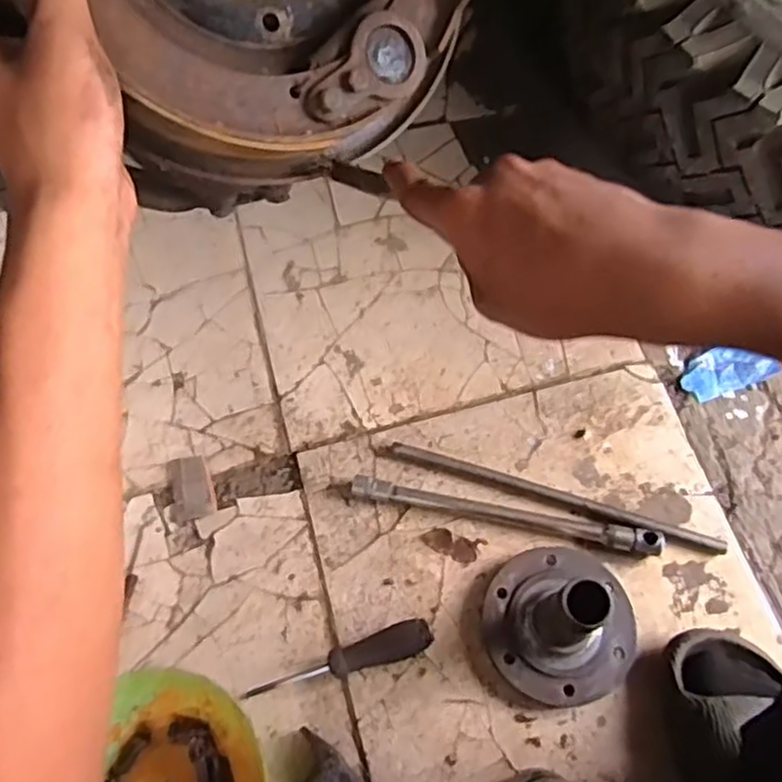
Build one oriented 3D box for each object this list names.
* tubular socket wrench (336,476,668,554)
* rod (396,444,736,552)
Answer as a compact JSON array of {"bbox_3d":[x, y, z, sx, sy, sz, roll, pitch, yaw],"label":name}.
[{"bbox_3d":[0.102,0.120,0.717,0.320,0.024,0.022,11,66,5],"label":"tubular socket wrench"},{"bbox_3d":[0.163,0.105,0.724,0.331,0.018,0.017,17,67,8],"label":"rod"}]

